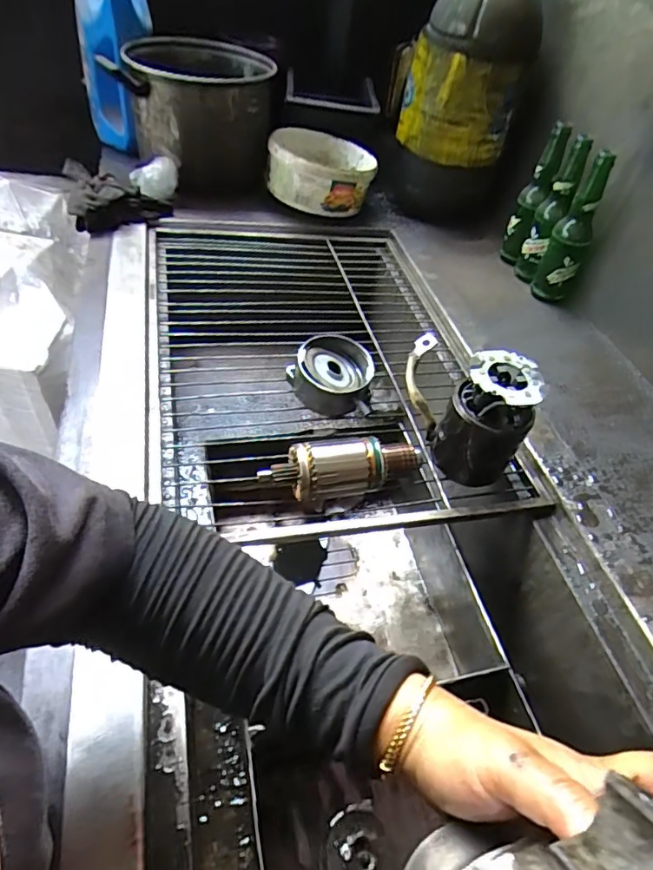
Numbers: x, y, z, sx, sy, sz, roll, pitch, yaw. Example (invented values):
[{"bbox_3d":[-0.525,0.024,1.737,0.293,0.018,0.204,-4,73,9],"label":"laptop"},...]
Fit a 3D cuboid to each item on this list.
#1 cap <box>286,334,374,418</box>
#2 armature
[{"bbox_3d":[0.005,-0.074,0.643,0.100,0.062,0.105,6,46,-6],"label":"cap"},{"bbox_3d":[0.017,0.034,0.550,0.172,0.051,0.049,-4,49,-13],"label":"armature"}]

